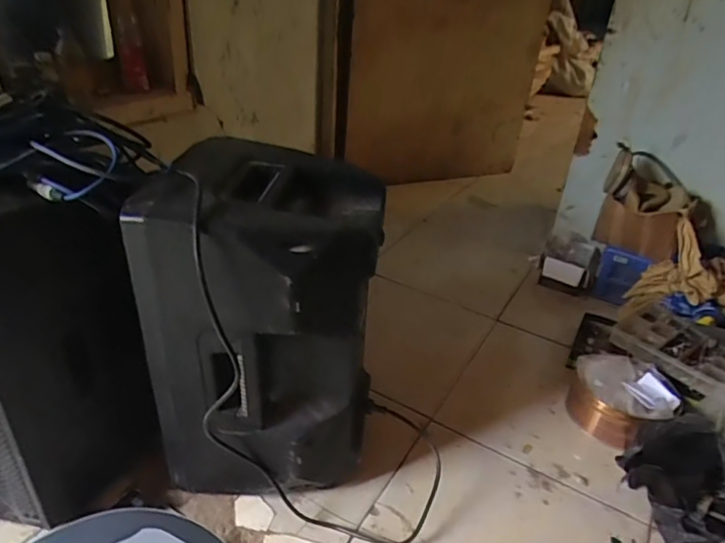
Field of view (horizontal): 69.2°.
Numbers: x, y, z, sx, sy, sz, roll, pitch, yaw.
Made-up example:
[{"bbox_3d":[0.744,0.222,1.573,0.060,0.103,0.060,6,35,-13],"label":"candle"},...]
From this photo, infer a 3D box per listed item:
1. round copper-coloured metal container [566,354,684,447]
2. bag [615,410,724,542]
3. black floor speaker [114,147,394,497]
[{"bbox_3d":[0.512,0.250,1.049,0.180,0.116,0.174,3,31,-2],"label":"round copper-coloured metal container"},{"bbox_3d":[0.545,0.346,0.843,0.256,0.167,0.214,-19,38,-33],"label":"bag"},{"bbox_3d":[-0.133,0.080,0.796,0.288,0.451,0.297,7,31,5],"label":"black floor speaker"}]

